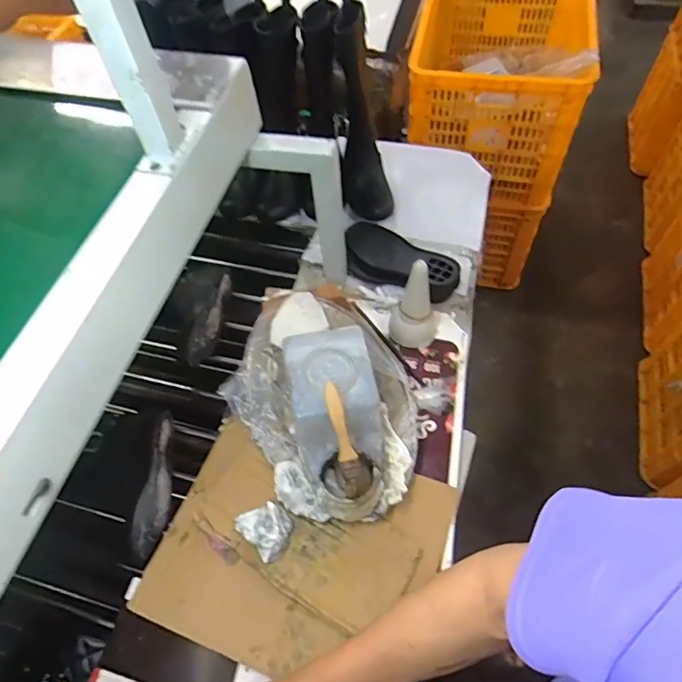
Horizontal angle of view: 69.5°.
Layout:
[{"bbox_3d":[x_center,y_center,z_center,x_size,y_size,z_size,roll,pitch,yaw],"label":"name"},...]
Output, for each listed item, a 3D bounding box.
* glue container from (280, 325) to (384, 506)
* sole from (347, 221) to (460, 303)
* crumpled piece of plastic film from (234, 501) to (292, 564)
[{"bbox_3d":[-0.002,0.091,0.587,0.111,0.126,0.193,-10,58,-2],"label":"glue container"},{"bbox_3d":[0.088,-0.133,0.798,0.217,0.049,0.097,33,66,22],"label":"sole"},{"bbox_3d":[-0.088,0.216,0.575,0.052,0.037,0.066,-41,64,-19],"label":"crumpled piece of plastic film"}]

